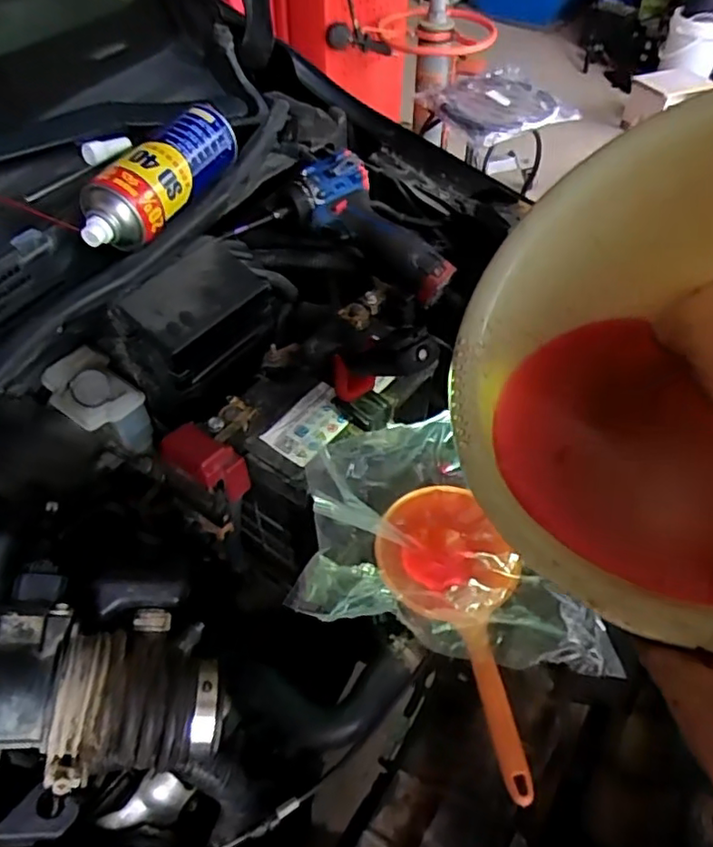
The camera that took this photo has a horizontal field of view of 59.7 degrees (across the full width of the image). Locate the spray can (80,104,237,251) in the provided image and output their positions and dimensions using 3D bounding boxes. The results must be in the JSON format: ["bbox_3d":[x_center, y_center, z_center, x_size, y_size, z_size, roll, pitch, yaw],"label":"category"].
[{"bbox_3d":[-0.174,-0.222,0.560,0.055,0.055,0.188,21,53,18],"label":"spray can"}]

